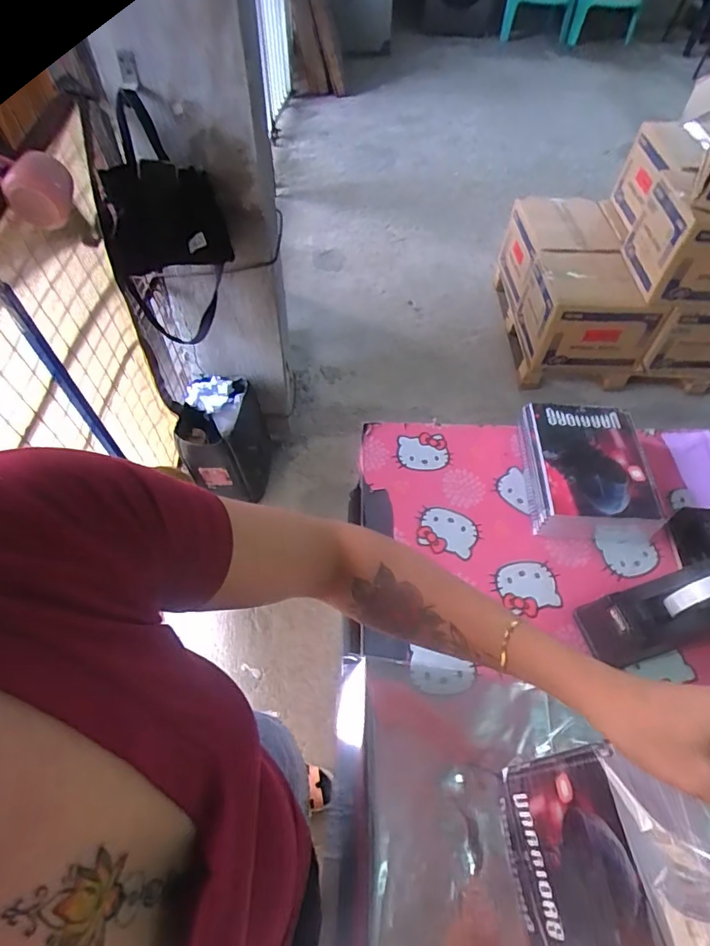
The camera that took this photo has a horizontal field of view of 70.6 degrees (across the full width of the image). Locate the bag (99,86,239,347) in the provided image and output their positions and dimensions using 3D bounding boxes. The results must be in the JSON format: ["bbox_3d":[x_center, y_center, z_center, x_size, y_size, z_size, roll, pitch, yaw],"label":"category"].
[{"bbox_3d":[-0.416,-0.531,1.194,0.253,0.543,0.157,-1,55,-2],"label":"bag"}]

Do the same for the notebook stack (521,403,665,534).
[{"bbox_3d":[0.332,-0.009,0.731,0.163,0.060,0.200,4,54,1],"label":"notebook stack"}]

